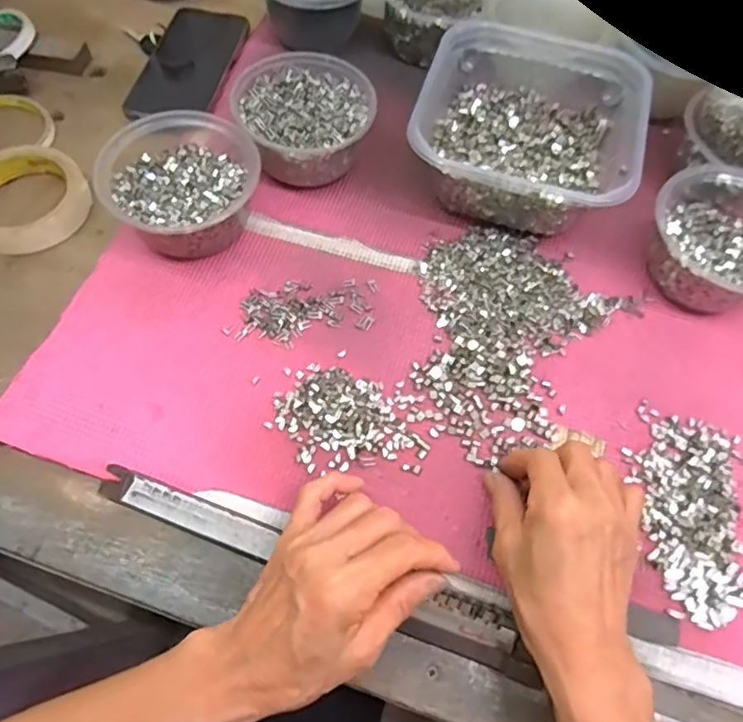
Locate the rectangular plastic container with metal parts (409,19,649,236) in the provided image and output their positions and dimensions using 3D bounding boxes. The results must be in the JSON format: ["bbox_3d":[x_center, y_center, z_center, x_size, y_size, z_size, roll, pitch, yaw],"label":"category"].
[{"bbox_3d":[0.127,-0.192,0.478,0.170,0.072,0.166,15,65,5],"label":"rectangular plastic container with metal parts"}]

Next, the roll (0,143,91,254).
[{"bbox_3d":[-0.287,-0.134,0.471,0.095,0.021,0.093,1,64,-2],"label":"roll"}]

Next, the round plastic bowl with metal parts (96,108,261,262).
[{"bbox_3d":[-0.144,-0.134,0.448,0.109,0.058,0.115,1,64,-2],"label":"round plastic bowl with metal parts"}]

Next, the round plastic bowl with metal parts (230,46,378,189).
[{"bbox_3d":[-0.056,-0.202,0.488,0.109,0.056,0.114,1,64,-2],"label":"round plastic bowl with metal parts"}]

